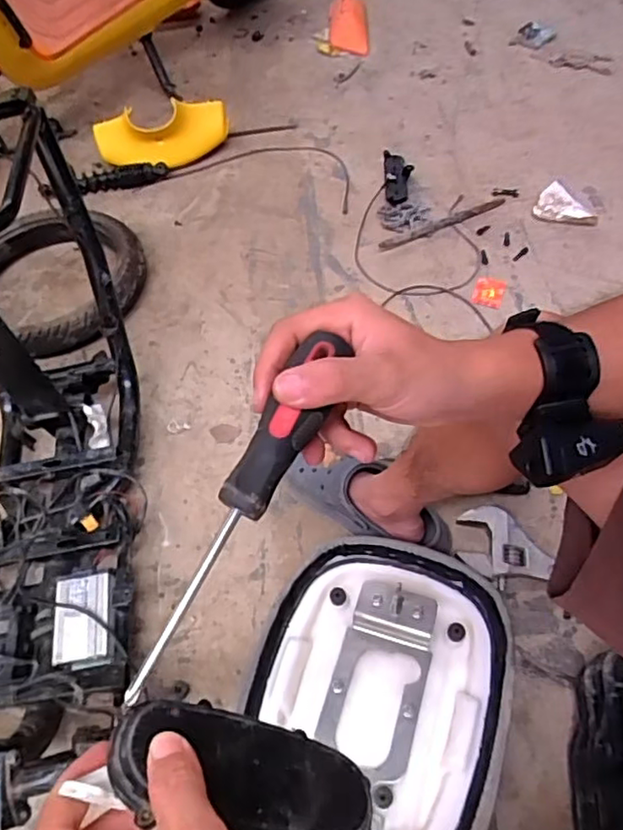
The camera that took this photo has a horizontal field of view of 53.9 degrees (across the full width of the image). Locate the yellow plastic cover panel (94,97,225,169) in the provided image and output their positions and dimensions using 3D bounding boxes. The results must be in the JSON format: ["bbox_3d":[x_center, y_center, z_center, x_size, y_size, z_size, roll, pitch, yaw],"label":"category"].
[{"bbox_3d":[-0.337,-0.640,1.414,0.294,0.127,0.091,-19,55,-9],"label":"yellow plastic cover panel"}]

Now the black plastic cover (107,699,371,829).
[{"bbox_3d":[-0.031,0.171,0.283,0.123,0.022,0.056,21,32,-16],"label":"black plastic cover"}]

